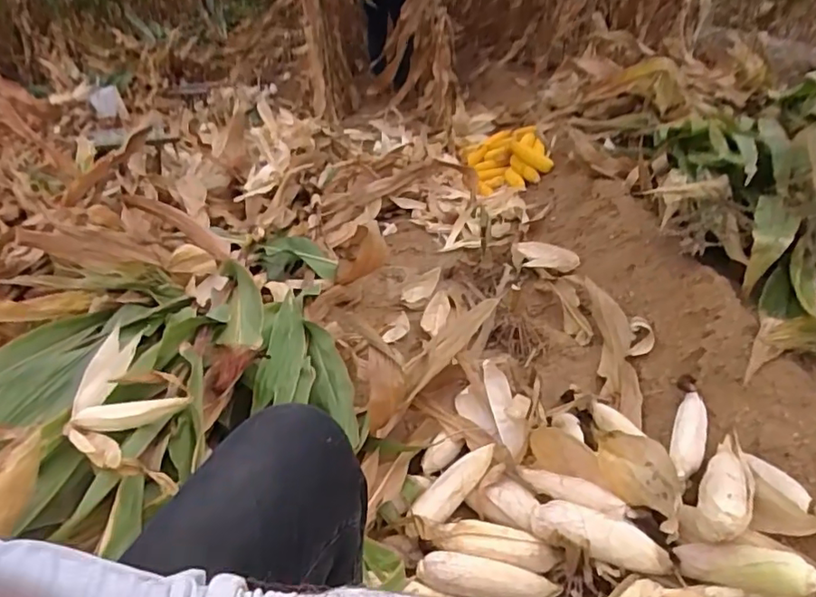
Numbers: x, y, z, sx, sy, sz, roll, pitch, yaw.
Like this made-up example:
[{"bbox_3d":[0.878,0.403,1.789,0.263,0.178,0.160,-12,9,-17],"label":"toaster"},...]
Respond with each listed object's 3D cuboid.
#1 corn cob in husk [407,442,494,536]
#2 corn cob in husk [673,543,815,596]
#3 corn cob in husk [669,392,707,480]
[{"bbox_3d":[0.071,0.318,1.001,0.056,0.046,0.198,24,43,39],"label":"corn cob in husk"},{"bbox_3d":[0.453,0.366,0.801,0.048,0.044,0.187,-36,12,-39],"label":"corn cob in husk"},{"bbox_3d":[0.499,0.238,1.040,0.055,0.063,0.191,12,36,26],"label":"corn cob in husk"}]

